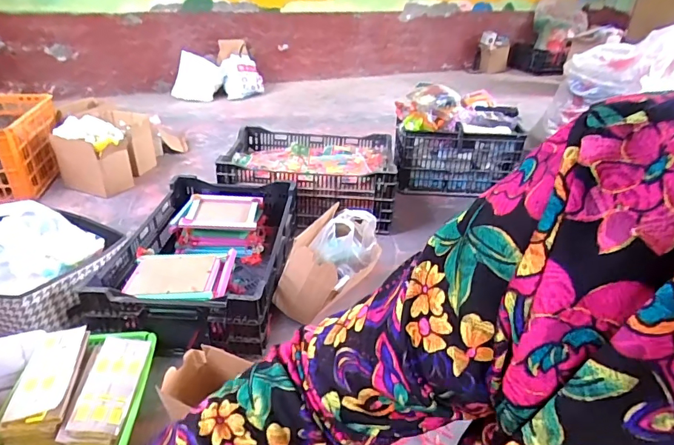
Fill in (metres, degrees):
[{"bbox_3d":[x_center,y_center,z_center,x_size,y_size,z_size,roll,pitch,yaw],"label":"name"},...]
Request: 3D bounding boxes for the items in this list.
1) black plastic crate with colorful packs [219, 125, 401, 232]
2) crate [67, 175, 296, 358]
[{"bbox_3d":[-0.098,-0.184,1.658,0.598,0.210,0.462,2,30,2],"label":"black plastic crate with colorful packs"},{"bbox_3d":[-0.367,0.084,1.240,0.439,0.168,0.615,2,30,2],"label":"crate"}]

